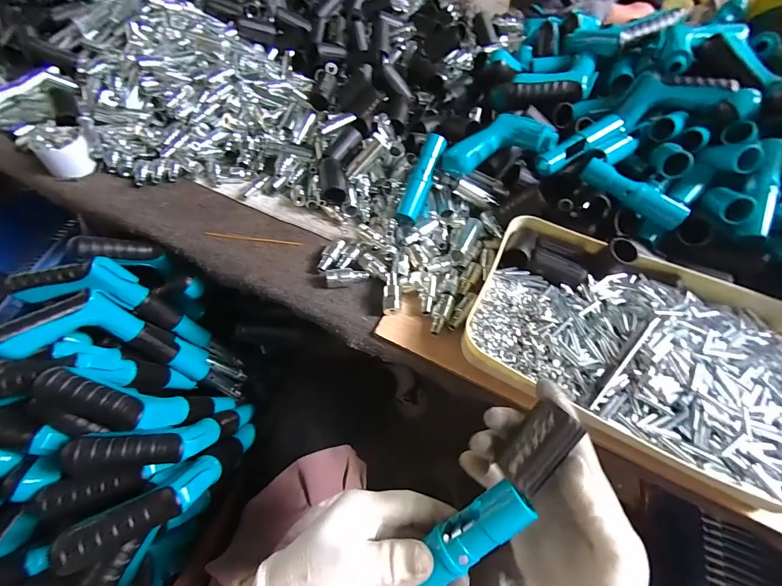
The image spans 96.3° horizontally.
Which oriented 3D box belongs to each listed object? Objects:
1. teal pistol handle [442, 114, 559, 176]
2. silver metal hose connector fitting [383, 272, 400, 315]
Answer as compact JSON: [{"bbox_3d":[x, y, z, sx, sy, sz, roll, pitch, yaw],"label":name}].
[{"bbox_3d":[0.139,-0.201,0.468,0.144,0.041,0.052,-14,52,15],"label":"teal pistol handle"},{"bbox_3d":[0.000,-0.002,0.424,0.019,0.014,0.056,3,53,-2],"label":"silver metal hose connector fitting"}]

